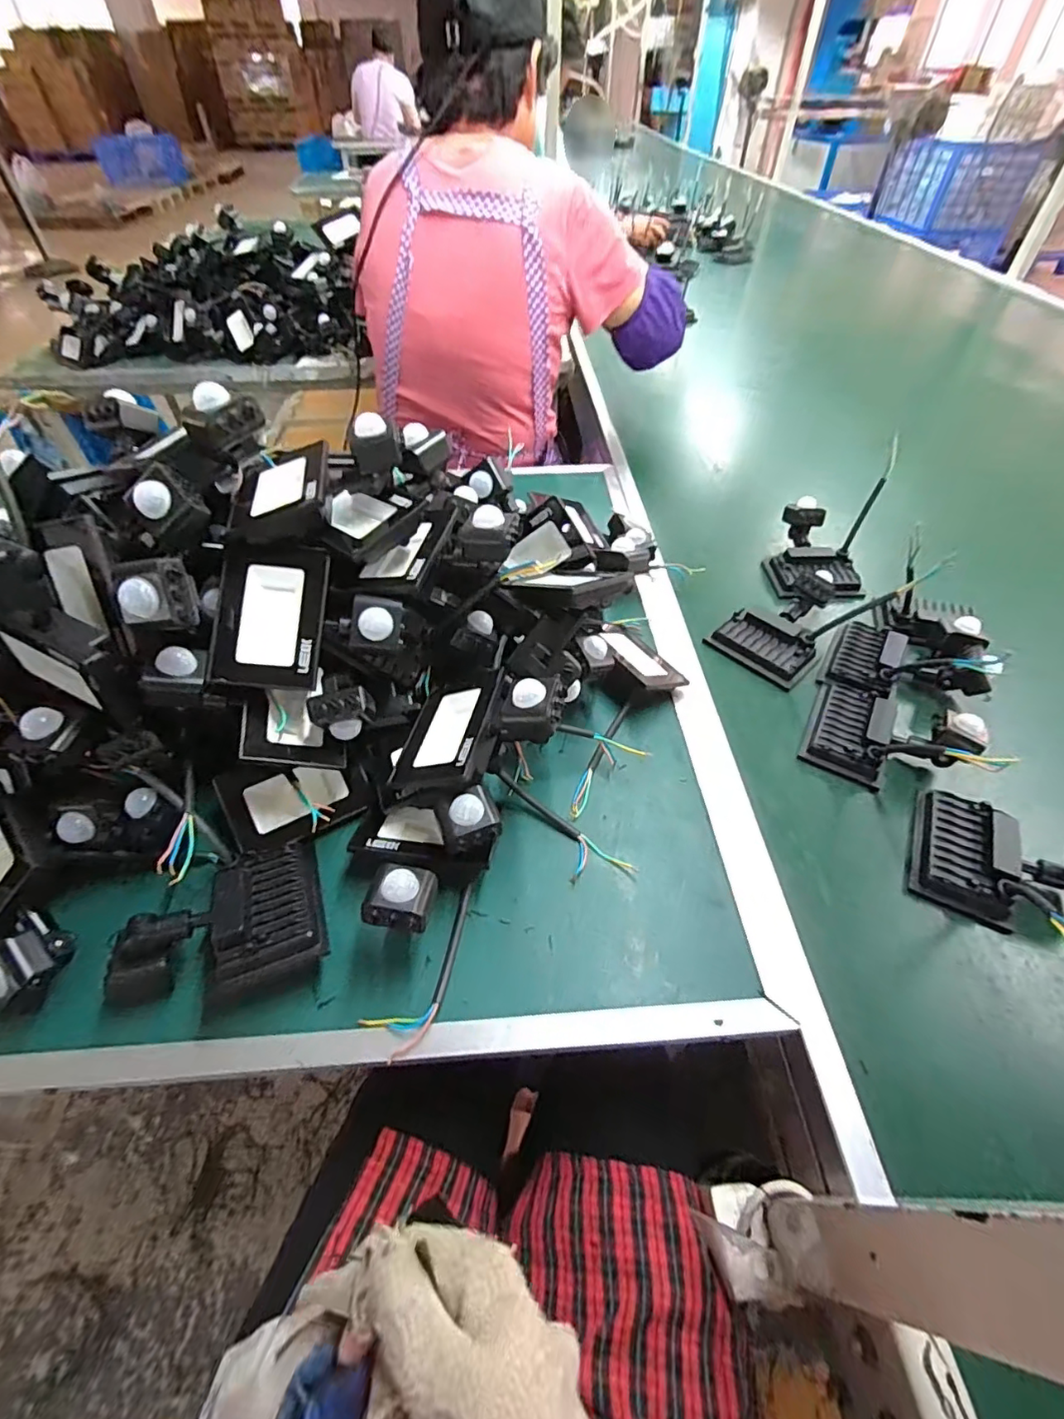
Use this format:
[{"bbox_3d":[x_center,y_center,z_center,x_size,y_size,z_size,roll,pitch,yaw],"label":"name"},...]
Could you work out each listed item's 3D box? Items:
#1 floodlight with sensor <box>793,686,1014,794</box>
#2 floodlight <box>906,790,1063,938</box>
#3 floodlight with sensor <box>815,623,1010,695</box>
[{"bbox_3d":[0.342,0.015,0.523,0.132,0.049,0.113,21,54,17],"label":"floodlight with sensor"},{"bbox_3d":[0.384,0.124,0.439,0.128,0.067,0.107,25,55,20],"label":"floodlight"},{"bbox_3d":[0.392,-0.056,0.568,0.141,0.066,0.096,25,55,20],"label":"floodlight with sensor"}]

